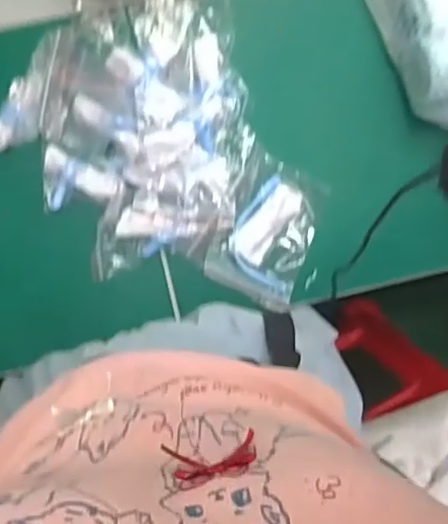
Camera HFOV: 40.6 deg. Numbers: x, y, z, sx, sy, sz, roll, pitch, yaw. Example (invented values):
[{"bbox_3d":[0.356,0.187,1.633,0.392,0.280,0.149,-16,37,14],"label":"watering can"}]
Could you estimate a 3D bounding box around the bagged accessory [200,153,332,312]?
[{"bbox_3d":[0.041,-0.026,0.550,0.083,0.019,0.118,23,91,-6],"label":"bagged accessory"}]

